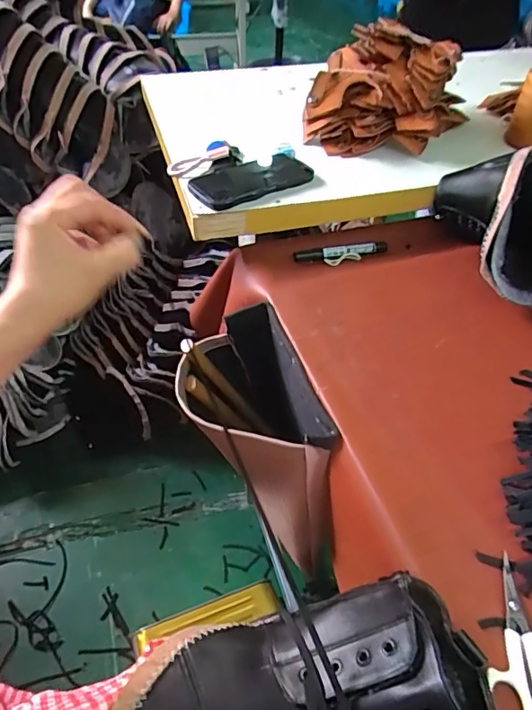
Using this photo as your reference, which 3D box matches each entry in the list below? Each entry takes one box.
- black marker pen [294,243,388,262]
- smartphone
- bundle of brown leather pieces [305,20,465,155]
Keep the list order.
[{"bbox_3d":[0.105,-0.143,0.700,0.139,0.013,0.017,-12,48,-13],"label":"black marker pen"},{"bbox_3d":[-0.023,-0.239,0.684,0.171,0.017,0.091,-27,53,-25],"label":"smartphone"},{"bbox_3d":[0.192,-0.407,0.776,0.226,0.128,0.198,15,48,12],"label":"bundle of brown leather pieces"}]

